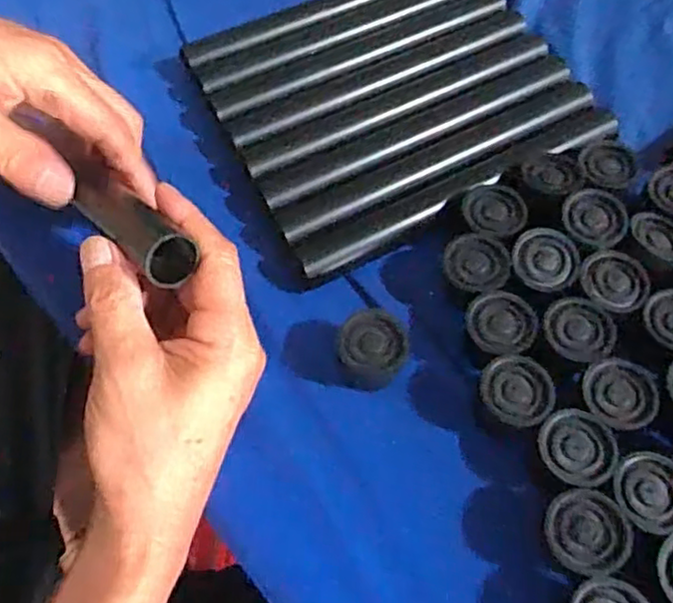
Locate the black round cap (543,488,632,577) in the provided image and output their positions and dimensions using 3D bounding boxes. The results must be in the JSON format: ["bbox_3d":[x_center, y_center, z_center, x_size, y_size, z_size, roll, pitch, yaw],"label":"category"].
[{"bbox_3d":[0.109,0.099,0.279,0.034,0.007,0.034,0,62,0],"label":"black round cap"}]

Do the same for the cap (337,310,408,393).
[{"bbox_3d":[0.019,0.026,0.336,0.034,0.030,0.033,0,62,0],"label":"cap"}]

